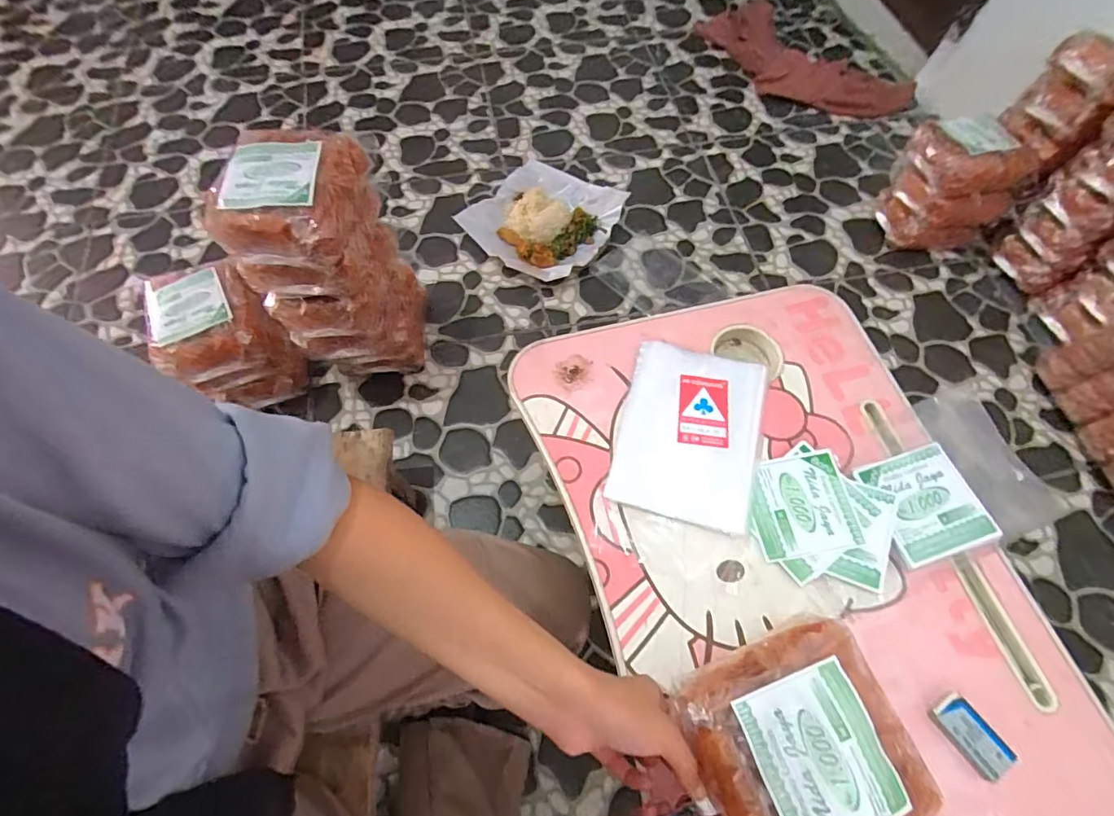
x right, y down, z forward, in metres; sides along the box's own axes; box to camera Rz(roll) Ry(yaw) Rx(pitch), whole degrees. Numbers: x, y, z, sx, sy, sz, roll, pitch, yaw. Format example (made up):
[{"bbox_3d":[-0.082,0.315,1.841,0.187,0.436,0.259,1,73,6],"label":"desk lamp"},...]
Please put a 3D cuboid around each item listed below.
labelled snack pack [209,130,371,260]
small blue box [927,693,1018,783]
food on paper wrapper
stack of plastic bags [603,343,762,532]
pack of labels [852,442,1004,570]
[{"bbox_3d":[-0.280,-0.226,0.517,0.132,0.054,0.148,6,65,3],"label":"labelled snack pack"},{"bbox_3d":[0.317,0.251,0.375,0.029,0.014,0.054,-32,67,-11],"label":"small blue box"},{"bbox_3d":[-0.023,-0.355,0.911,0.234,0.036,0.239,31,69,13],"label":"food on paper wrapper"},{"bbox_3d":[0.132,0.022,0.492,0.131,0.012,0.181,13,67,9],"label":"stack of plastic bags"},{"bbox_3d":[0.337,0.088,0.449,0.090,0.006,0.096,-16,65,-4],"label":"pack of labels"}]

